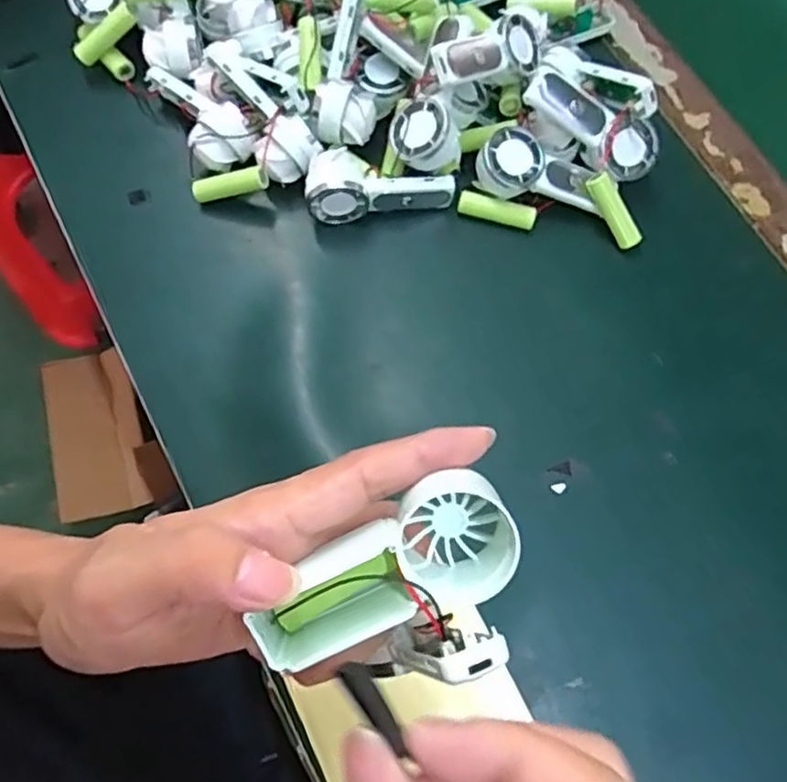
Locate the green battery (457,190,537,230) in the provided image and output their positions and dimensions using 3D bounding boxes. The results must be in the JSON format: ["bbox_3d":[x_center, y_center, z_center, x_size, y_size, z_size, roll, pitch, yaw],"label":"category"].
[{"bbox_3d":[0.068,-0.118,0.448,0.051,0.012,0.015,15,71,4],"label":"green battery"}]

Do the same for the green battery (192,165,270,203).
[{"bbox_3d":[-0.106,-0.132,0.442,0.054,0.011,0.012,-7,70,17],"label":"green battery"}]

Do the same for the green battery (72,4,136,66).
[{"bbox_3d":[-0.198,-0.245,0.471,0.050,0.014,0.012,-34,74,14],"label":"green battery"}]

